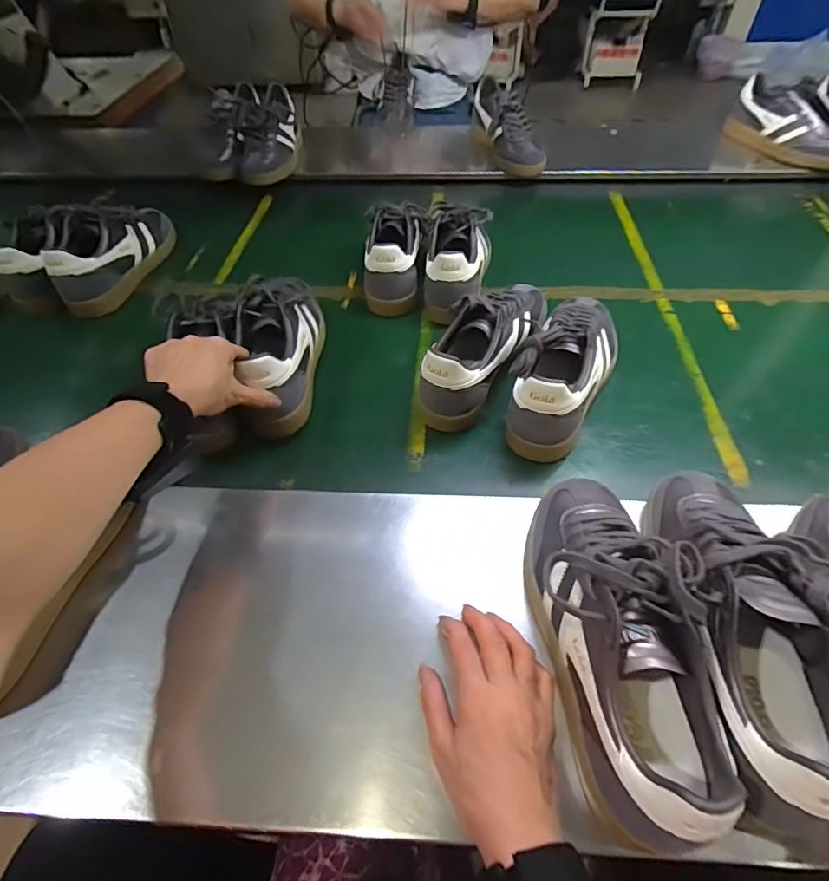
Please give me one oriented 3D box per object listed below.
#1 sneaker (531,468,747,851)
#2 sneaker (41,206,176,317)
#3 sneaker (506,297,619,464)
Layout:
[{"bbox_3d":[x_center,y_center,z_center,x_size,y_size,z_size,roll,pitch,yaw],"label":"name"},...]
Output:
[{"bbox_3d":[0.141,0.127,0.345,0.086,0.092,0.249,-6,50,-2],"label":"sneaker"},{"bbox_3d":[-0.472,-0.295,0.740,0.087,0.099,0.251,8,51,9],"label":"sneaker"},{"bbox_3d":[0.187,-0.101,0.569,0.084,0.098,0.258,24,55,21],"label":"sneaker"}]

